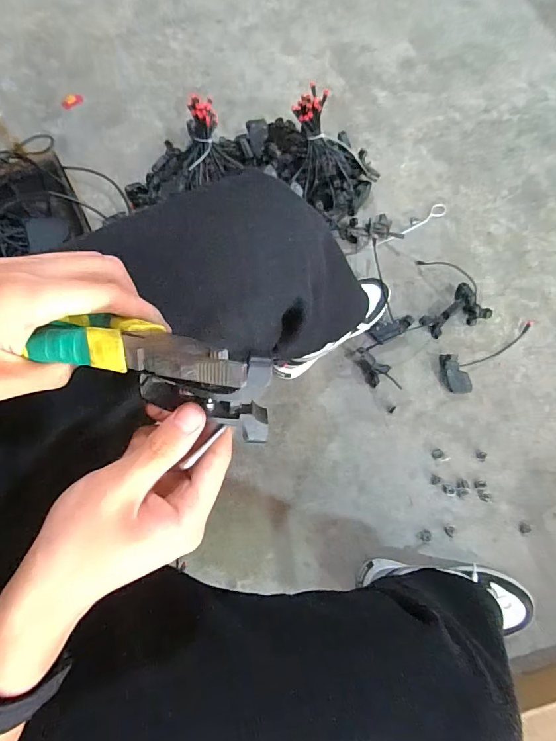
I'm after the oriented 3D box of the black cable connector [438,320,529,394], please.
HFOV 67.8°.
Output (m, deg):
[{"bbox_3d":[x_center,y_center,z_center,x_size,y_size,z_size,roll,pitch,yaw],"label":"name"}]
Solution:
[{"bbox_3d":[0.409,-0.025,0.775,0.207,0.046,0.079,-20,74,-5],"label":"black cable connector"}]

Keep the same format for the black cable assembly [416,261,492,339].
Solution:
[{"bbox_3d":[0.329,-0.156,0.814,0.134,0.047,0.161,-14,73,-3],"label":"black cable assembly"}]

